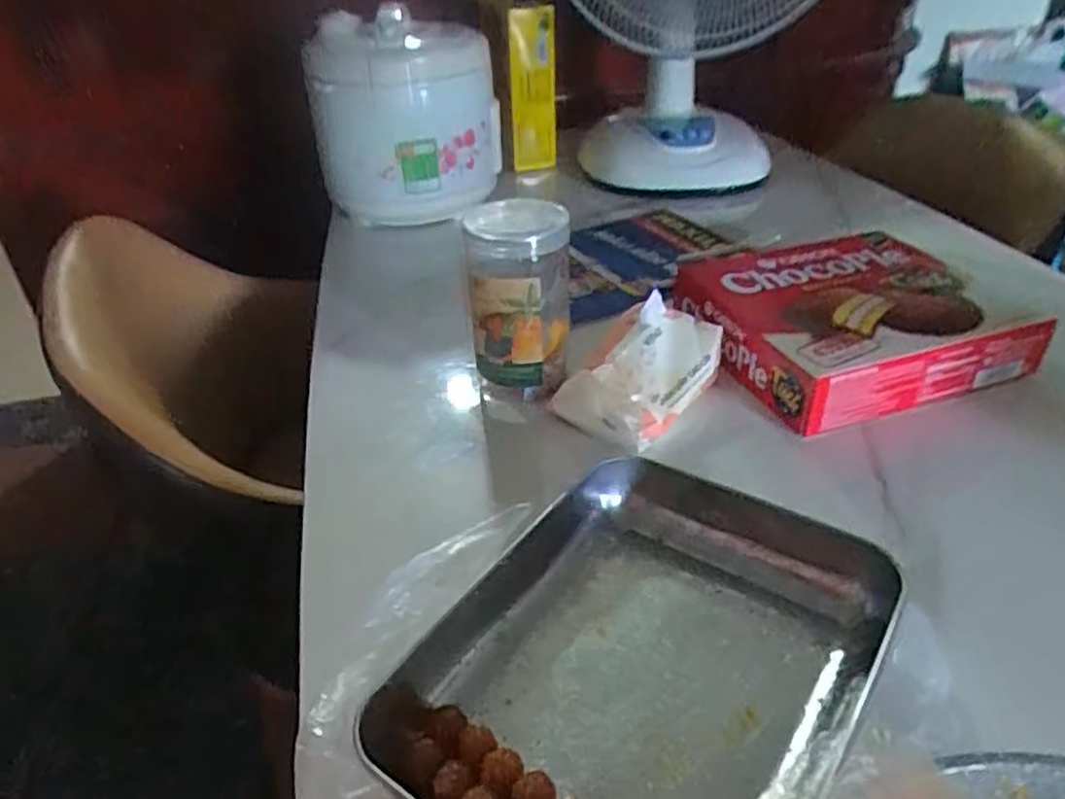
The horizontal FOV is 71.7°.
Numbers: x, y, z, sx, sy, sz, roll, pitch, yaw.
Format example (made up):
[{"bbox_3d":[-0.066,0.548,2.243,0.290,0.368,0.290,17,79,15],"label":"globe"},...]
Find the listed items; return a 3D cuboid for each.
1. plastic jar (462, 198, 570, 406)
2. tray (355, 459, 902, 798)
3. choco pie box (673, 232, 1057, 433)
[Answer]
[{"bbox_3d":[-0.010,-0.079,0.612,0.080,0.151,0.082,-1,35,1],"label":"plastic jar"},{"bbox_3d":[0.067,0.141,0.403,0.198,0.059,0.231,21,43,30],"label":"tray"},{"bbox_3d":[0.279,-0.078,0.679,0.243,0.061,0.235,-13,36,-15],"label":"choco pie box"}]

